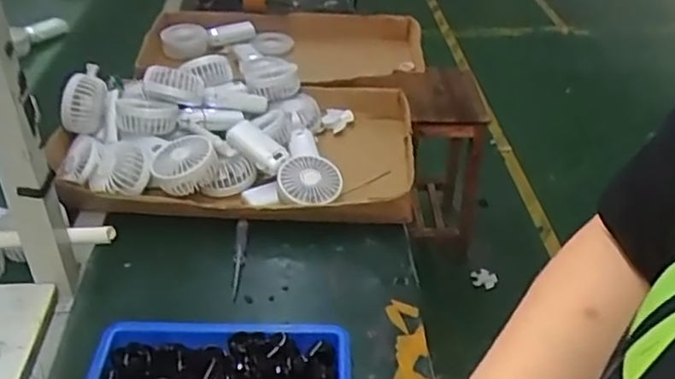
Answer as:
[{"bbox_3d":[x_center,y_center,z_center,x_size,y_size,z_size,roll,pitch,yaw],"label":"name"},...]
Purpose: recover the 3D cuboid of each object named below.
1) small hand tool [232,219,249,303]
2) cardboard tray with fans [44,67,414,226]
[{"bbox_3d":[-0.123,0.089,0.846,0.016,0.020,0.142,-2,36,-4],"label":"small hand tool"},{"bbox_3d":[-0.149,-0.099,0.995,0.517,0.124,0.326,1,36,0],"label":"cardboard tray with fans"}]

